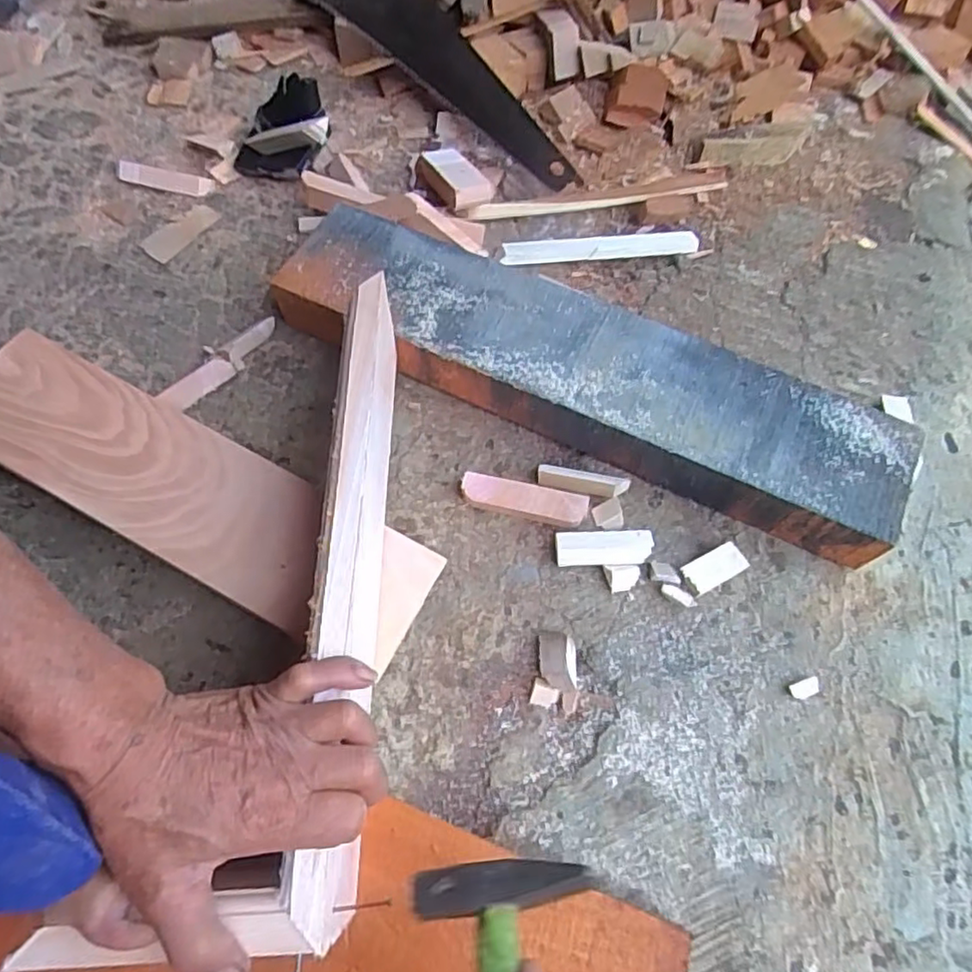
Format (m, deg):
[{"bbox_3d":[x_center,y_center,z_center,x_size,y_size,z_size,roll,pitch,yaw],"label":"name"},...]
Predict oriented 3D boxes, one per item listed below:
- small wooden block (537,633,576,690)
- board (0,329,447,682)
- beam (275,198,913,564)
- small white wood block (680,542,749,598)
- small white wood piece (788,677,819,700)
[{"bbox_3d":[0.057,0.138,0.506,0.027,0.021,0.045,-3,64,-3],"label":"small wooden block"},{"bbox_3d":[-0.245,0.004,0.525,0.426,0.009,0.114,27,64,7],"label":"board"},{"bbox_3d":[0.082,-0.107,0.592,0.576,0.066,0.132,24,66,10],"label":"beam"},{"bbox_3d":[0.191,0.069,0.539,0.057,0.013,0.029,-26,82,-13],"label":"small white wood block"},{"bbox_3d":[0.250,0.159,0.500,0.024,0.006,0.013,-17,66,-10],"label":"small white wood piece"}]

